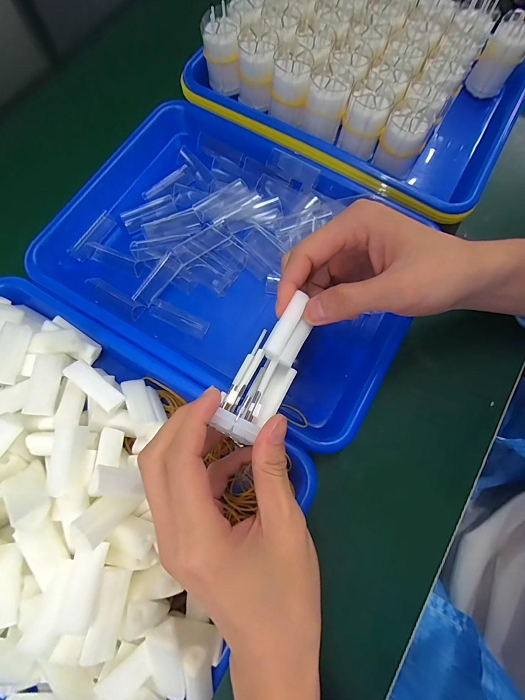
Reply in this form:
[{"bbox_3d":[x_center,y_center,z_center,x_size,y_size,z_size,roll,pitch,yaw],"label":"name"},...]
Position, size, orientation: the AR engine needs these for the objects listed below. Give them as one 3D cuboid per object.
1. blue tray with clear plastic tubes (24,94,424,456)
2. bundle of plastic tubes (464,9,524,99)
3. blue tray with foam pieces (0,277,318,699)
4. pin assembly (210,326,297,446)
[{"bbox_3d":[-0.031,-0.088,0.321,0.343,0.033,0.246,31,75,8],"label":"blue tray with clear plastic tubes"},{"bbox_3d":[0.248,-0.306,0.349,0.039,0.064,0.045,39,76,10],"label":"bundle of plastic tubes"},{"bbox_3d":[-0.151,0.101,0.233,0.319,0.067,0.239,30,75,7],"label":"blue tray with foam pieces"},{"bbox_3d":[-0.004,0.027,0.207,0.031,0.032,0.059,32,75,8],"label":"pin assembly"}]

